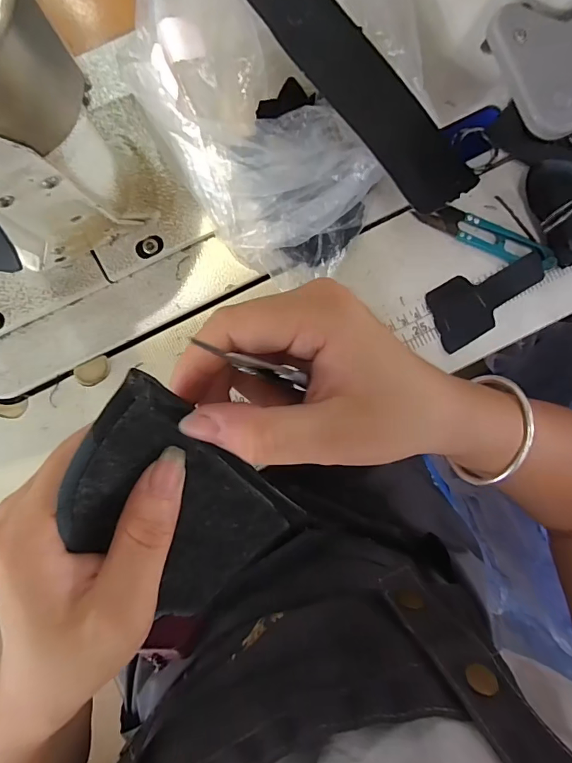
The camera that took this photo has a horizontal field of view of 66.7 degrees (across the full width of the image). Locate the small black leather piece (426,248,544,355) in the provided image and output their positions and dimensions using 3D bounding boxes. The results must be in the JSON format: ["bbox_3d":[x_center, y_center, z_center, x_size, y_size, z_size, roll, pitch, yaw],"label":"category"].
[{"bbox_3d":[0.140,-0.060,0.304,0.085,0.007,0.044,-31,88,1],"label":"small black leather piece"}]

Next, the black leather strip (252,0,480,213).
[{"bbox_3d":[0.046,-0.175,0.260,0.055,0.009,0.169,-44,94,-17],"label":"black leather strip"}]

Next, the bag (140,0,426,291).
[{"bbox_3d":[0.000,-0.177,0.264,0.163,0.074,0.213,-11,88,-2],"label":"bag"}]

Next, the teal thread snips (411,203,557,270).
[{"bbox_3d":[0.140,-0.102,0.301,0.097,0.013,0.021,23,86,0],"label":"teal thread snips"}]

